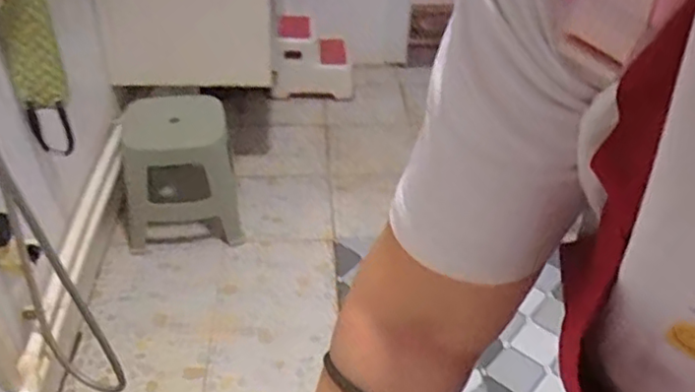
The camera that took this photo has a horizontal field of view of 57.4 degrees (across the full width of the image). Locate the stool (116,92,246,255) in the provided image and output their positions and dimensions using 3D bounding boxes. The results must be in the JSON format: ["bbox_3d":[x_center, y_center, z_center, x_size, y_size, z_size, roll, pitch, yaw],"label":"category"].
[{"bbox_3d":[-0.451,-0.076,1.686,0.293,0.315,0.308,-8,39,-17],"label":"stool"}]

